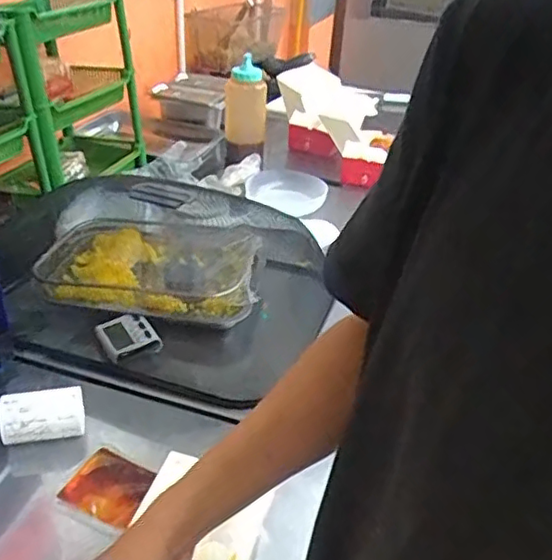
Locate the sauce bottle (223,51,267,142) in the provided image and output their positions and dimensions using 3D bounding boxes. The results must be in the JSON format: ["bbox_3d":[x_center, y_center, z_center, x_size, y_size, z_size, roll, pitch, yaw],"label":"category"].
[{"bbox_3d":[-0.061,-0.359,1.228,0.087,0.158,0.069,4,33,0],"label":"sauce bottle"}]

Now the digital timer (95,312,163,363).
[{"bbox_3d":[-0.192,0.071,0.781,0.066,0.016,0.075,-23,43,-23],"label":"digital timer"}]

